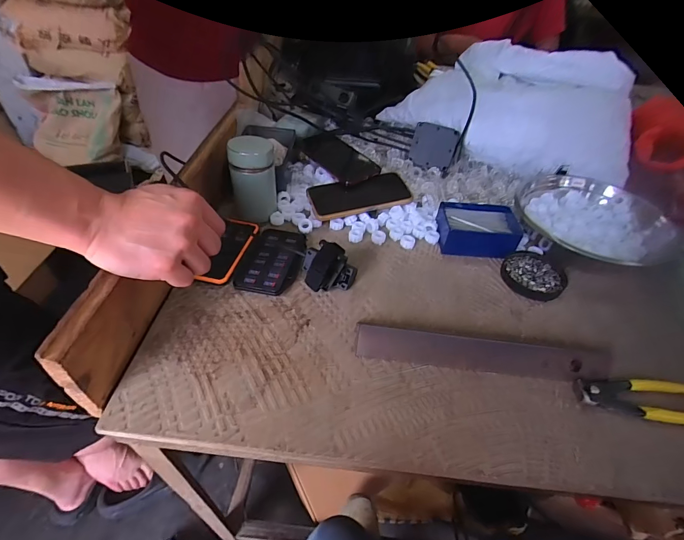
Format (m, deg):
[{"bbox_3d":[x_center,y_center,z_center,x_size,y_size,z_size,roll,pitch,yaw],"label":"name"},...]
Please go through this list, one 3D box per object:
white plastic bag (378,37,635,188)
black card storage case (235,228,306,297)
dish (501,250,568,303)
[{"bbox_3d":[0.321,-0.317,0.719,0.433,0.152,0.217,23,48,16],"label":"white plastic bag"},{"bbox_3d":[-0.095,-0.018,0.518,0.077,0.011,0.128,9,46,4],"label":"black card storage case"},{"bbox_3d":[0.277,0.007,0.534,0.086,0.010,0.083,3,46,-3],"label":"dish"}]

